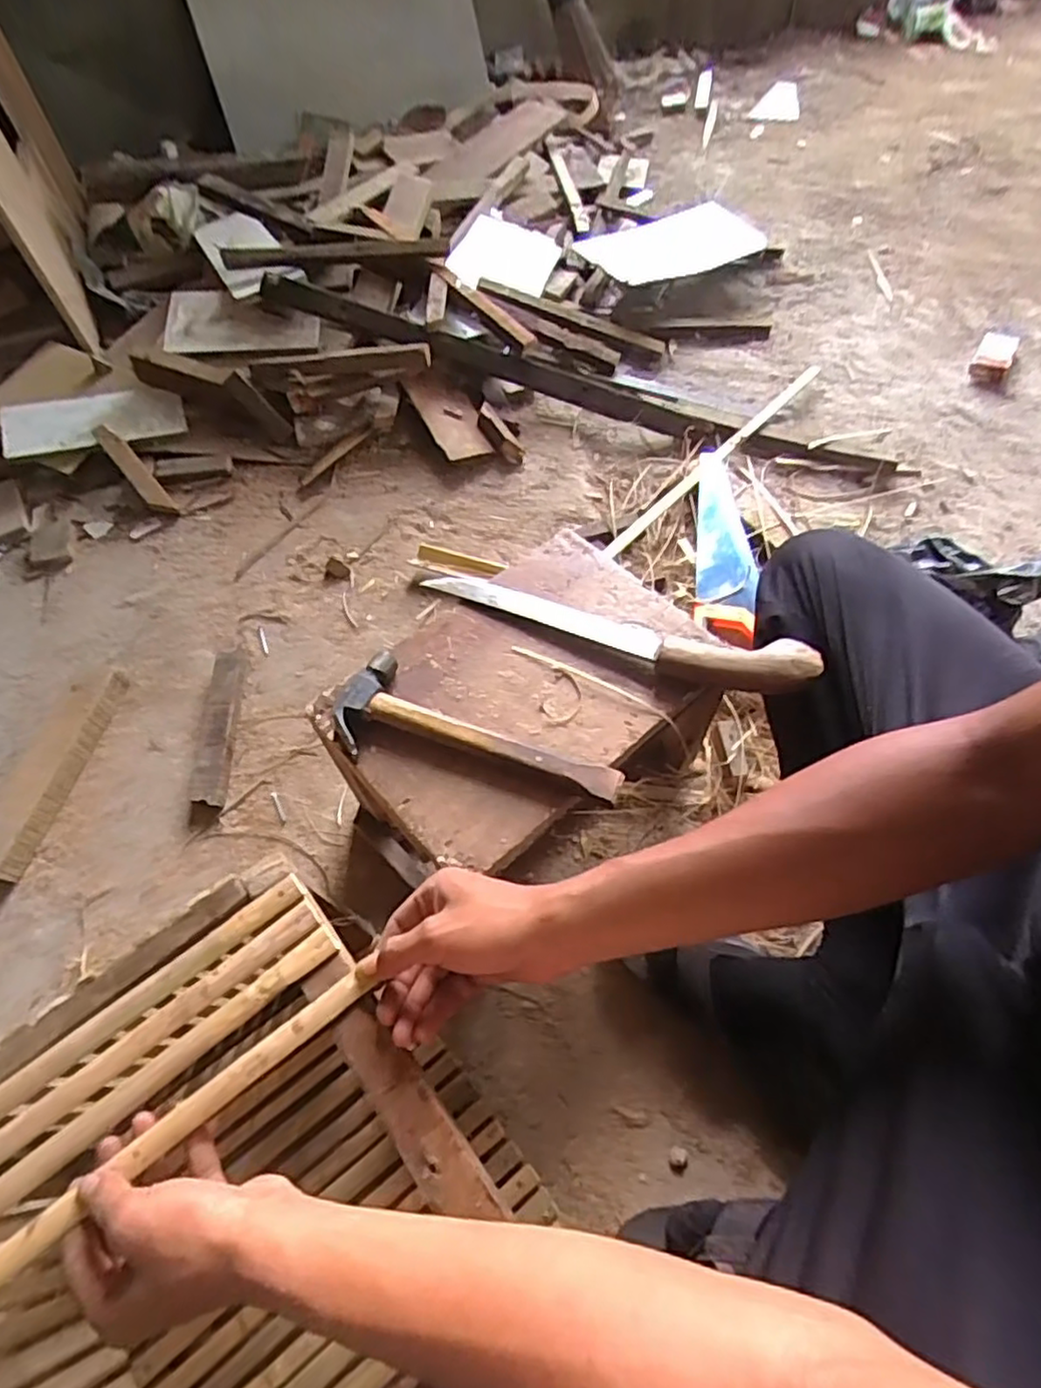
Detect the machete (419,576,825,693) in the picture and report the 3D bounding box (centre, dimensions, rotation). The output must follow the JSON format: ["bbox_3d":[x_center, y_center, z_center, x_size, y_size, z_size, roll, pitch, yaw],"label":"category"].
[{"bbox_3d":[0.079,-0.058,0.619,0.358,0.030,0.057,15,61,11],"label":"machete"}]

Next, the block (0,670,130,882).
[{"bbox_3d":[-0.550,0.084,0.803,0.054,0.041,0.259,8,60,7],"label":"block"}]

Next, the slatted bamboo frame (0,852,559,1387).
[{"bbox_3d":[-0.199,0.357,0.472,0.327,0.237,0.298,-39,65,-19],"label":"slatted bamboo frame"}]

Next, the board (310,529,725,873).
[{"bbox_3d":[0.010,-0.004,0.602,0.320,0.022,0.245,-38,65,-19],"label":"board"}]

